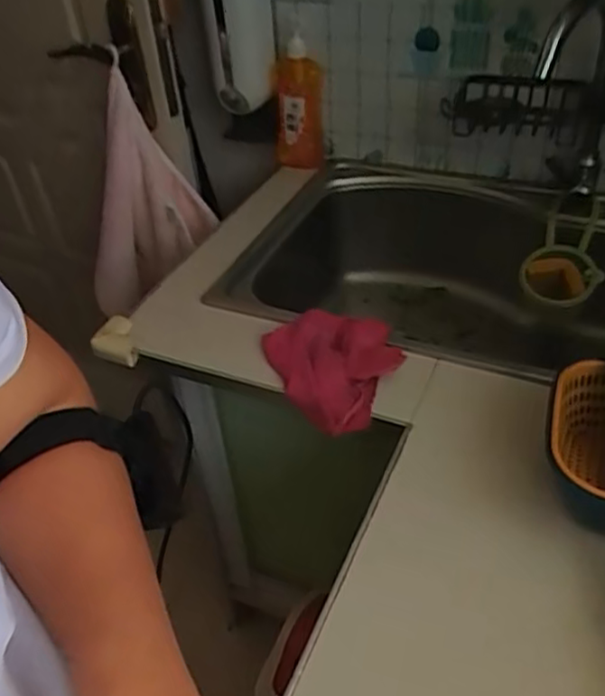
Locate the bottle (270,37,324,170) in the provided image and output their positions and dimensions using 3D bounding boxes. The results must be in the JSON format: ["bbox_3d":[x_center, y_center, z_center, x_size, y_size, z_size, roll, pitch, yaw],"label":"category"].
[{"bbox_3d":[-0.007,-0.382,1.108,0.080,0.223,0.055,-5,40,0],"label":"bottle"}]

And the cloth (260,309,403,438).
[{"bbox_3d":[0.043,0.019,0.769,0.139,0.038,0.162,-15,41,-11],"label":"cloth"}]

